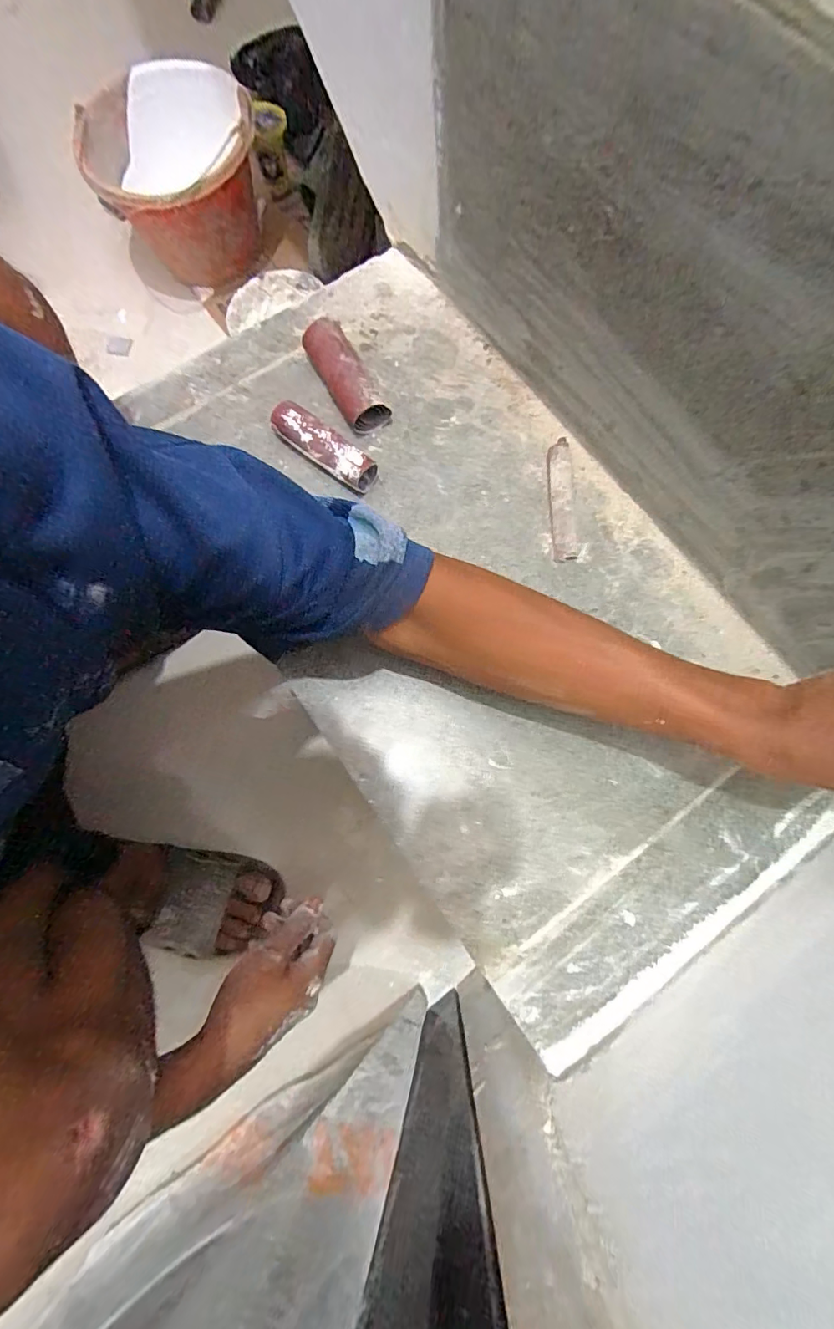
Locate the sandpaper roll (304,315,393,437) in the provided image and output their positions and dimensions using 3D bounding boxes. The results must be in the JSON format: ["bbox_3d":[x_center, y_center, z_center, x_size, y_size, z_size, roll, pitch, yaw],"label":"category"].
[{"bbox_3d":[-0.061,-0.244,0.417,0.033,0.032,0.098,-28,77,-7],"label":"sandpaper roll"}]

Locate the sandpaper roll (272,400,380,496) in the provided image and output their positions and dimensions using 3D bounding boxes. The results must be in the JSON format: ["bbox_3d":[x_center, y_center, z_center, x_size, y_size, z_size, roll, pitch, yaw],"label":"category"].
[{"bbox_3d":[-0.076,-0.177,0.403,0.105,0.020,0.026,39,78,9],"label":"sandpaper roll"}]

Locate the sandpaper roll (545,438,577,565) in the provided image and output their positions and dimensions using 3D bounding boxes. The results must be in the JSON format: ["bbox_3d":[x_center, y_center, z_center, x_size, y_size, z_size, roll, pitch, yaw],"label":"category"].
[{"bbox_3d":[0.117,-0.133,0.398,0.019,0.014,0.102,-1,75,-1],"label":"sandpaper roll"}]

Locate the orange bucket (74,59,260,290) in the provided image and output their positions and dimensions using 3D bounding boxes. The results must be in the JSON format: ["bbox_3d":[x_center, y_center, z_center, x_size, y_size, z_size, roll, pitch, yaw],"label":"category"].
[{"bbox_3d":[-0.351,-0.720,0.751,0.228,0.183,0.228,0,76,1],"label":"orange bucket"}]

